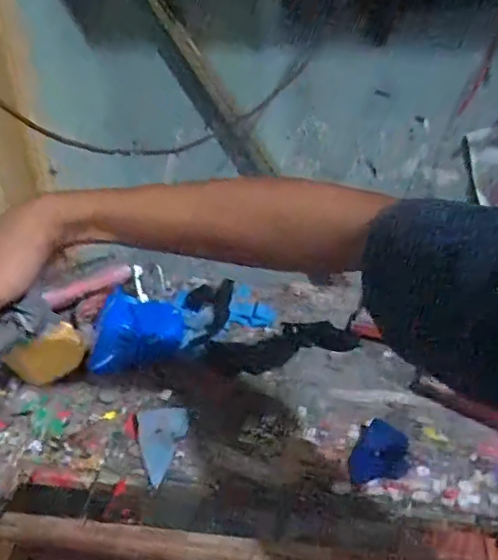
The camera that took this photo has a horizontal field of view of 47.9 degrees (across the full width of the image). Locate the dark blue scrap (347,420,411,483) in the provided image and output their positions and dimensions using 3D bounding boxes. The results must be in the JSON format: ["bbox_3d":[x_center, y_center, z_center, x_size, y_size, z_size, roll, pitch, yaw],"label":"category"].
[{"bbox_3d":[0.148,0.194,0.629,0.061,0.012,0.084,11,35,22],"label":"dark blue scrap"}]

